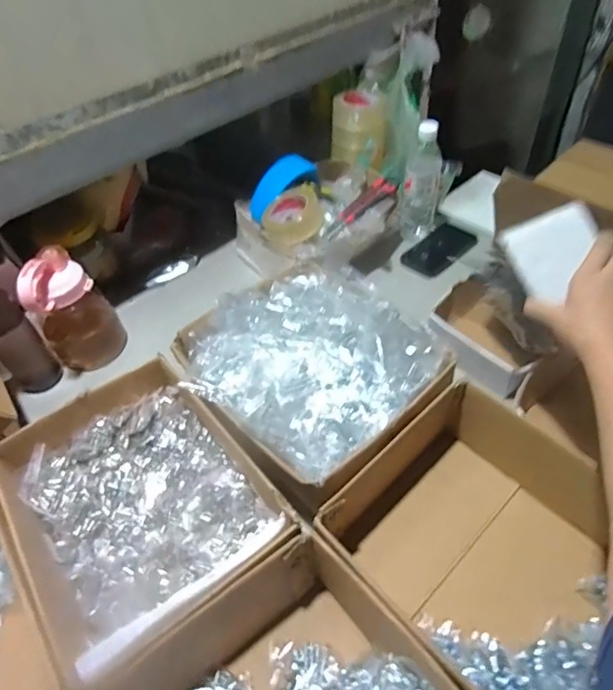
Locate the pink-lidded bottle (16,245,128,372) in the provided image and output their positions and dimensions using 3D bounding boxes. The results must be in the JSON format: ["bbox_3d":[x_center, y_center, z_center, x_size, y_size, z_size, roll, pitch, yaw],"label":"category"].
[{"bbox_3d":[-0.379,-0.061,0.778,0.111,0.198,0.096,-33,55,-23],"label":"pink-lidded bottle"}]

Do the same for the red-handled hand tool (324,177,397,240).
[{"bbox_3d":[0.097,-0.260,0.929,0.169,0.016,0.040,-42,57,-10],"label":"red-handled hand tool"}]

